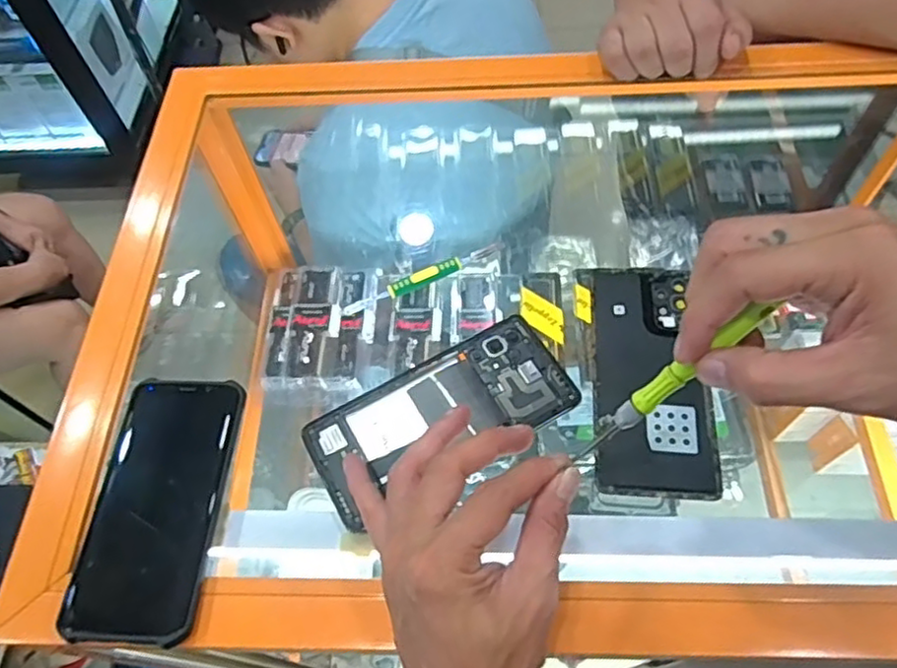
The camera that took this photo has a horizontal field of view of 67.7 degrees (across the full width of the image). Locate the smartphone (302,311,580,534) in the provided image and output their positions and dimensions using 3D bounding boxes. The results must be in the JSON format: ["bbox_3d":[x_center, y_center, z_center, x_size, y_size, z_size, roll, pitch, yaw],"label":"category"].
[{"bbox_3d":[-0.004,0.049,0.407,0.156,0.010,0.071,-27,62,-11],"label":"smartphone"}]

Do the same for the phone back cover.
[{"bbox_3d":[0.123,0.025,0.417,0.070,0.009,0.153,-2,60,3],"label":"phone back cover"}]

